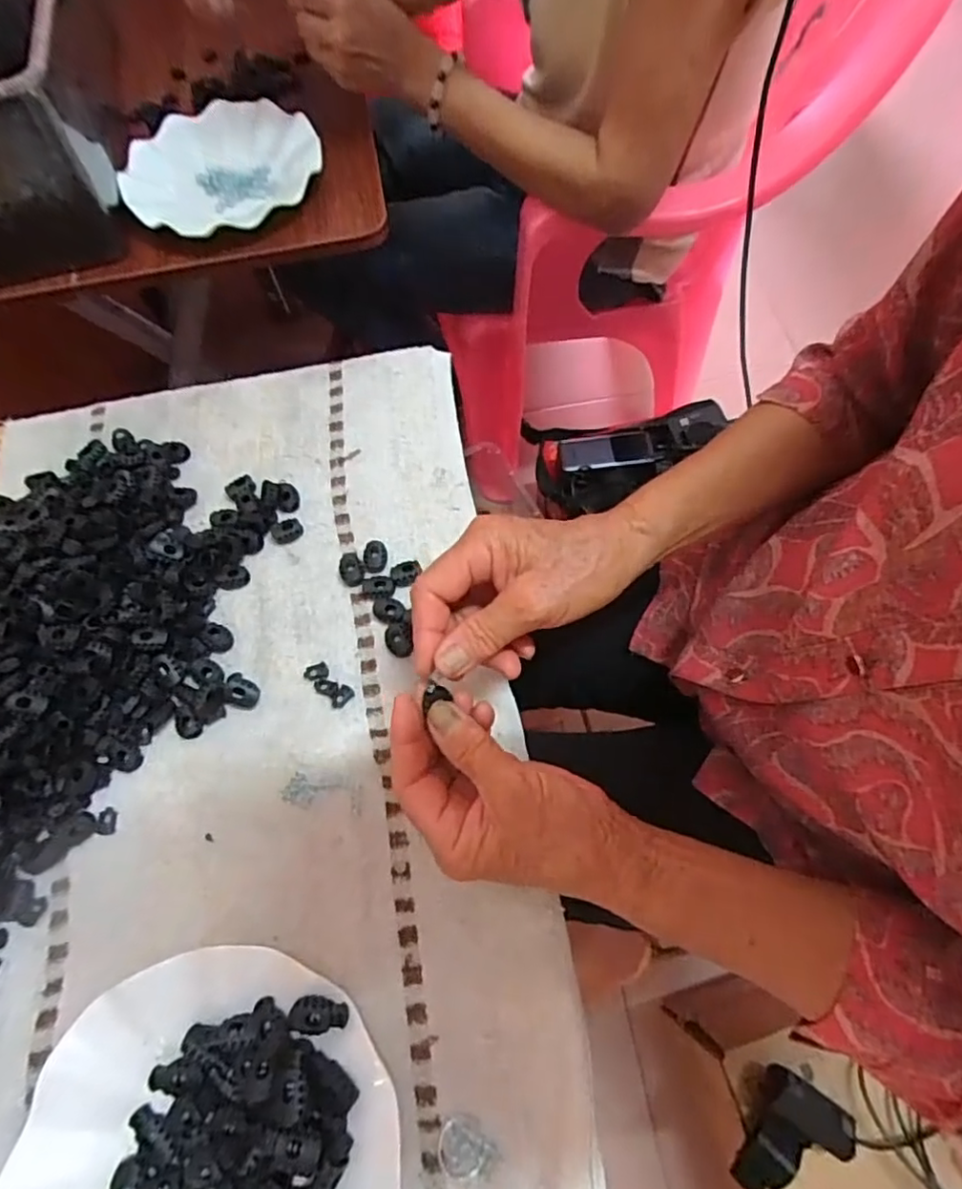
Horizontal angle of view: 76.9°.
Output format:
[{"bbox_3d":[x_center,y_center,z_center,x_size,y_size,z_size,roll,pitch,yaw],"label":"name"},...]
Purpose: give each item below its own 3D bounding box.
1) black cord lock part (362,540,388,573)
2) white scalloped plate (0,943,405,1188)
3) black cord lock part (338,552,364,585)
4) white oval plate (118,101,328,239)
[{"bbox_3d":[-0.076,-0.027,0.434,0.018,0.006,0.025,-14,65,-4],"label":"black cord lock part"},{"bbox_3d":[-0.132,0.276,0.290,0.179,0.027,0.177,-1,65,2],"label":"white scalloped plate"},{"bbox_3d":[-0.093,-0.018,0.434,0.018,0.006,0.027,-19,66,-6],"label":"black cord lock part"},{"bbox_3d":[-0.239,-0.394,0.567,0.179,0.029,0.167,-28,67,-10],"label":"white oval plate"}]

